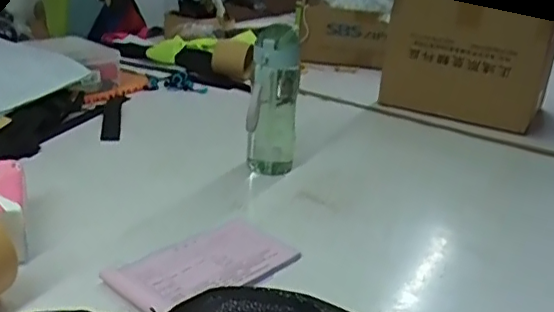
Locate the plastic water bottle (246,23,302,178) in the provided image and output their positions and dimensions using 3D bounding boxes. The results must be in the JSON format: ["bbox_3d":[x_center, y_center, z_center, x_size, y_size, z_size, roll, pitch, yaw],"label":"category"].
[{"bbox_3d":[-0.005,-0.084,0.839,0.068,0.218,0.059,8,25,7],"label":"plastic water bottle"}]

